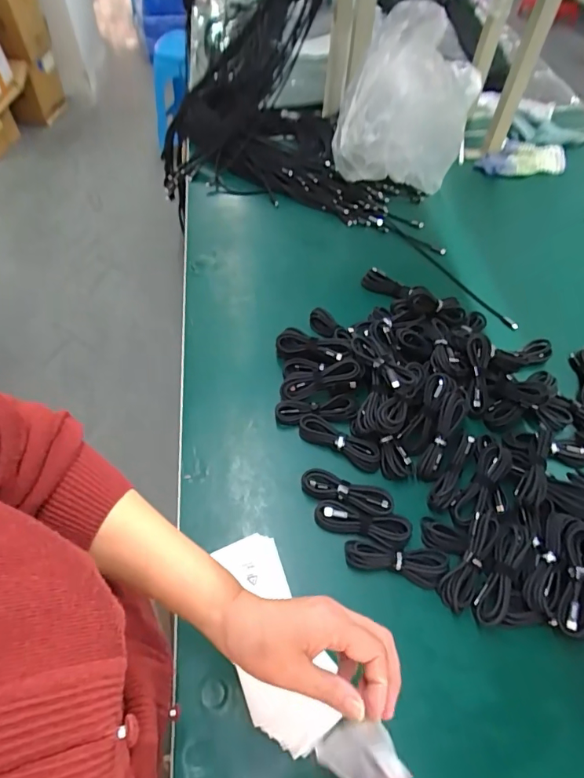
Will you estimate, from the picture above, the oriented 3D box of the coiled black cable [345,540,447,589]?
[{"bbox_3d":[0.116,0.190,0.521,0.109,0.015,0.041,11,55,6],"label":"coiled black cable"}]

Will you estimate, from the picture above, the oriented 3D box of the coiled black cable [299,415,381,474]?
[{"bbox_3d":[0.063,0.068,0.601,0.111,0.018,0.032,25,58,15],"label":"coiled black cable"}]

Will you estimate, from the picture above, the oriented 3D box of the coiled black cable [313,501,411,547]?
[{"bbox_3d":[0.082,0.158,0.545,0.109,0.013,0.035,11,55,6],"label":"coiled black cable"}]

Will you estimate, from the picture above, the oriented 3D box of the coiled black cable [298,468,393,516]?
[{"bbox_3d":[0.066,0.125,0.562,0.107,0.022,0.032,15,56,8],"label":"coiled black cable"}]

